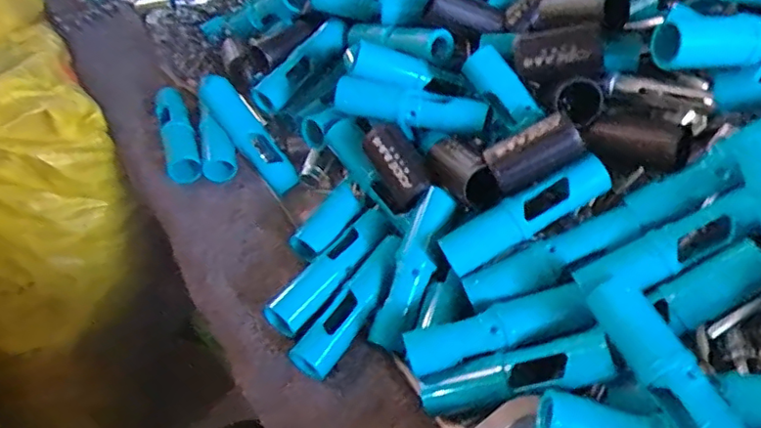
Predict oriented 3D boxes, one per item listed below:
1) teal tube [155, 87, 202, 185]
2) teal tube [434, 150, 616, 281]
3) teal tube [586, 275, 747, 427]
[{"bbox_3d":[-0.198,-0.081,0.563,0.033,0.037,0.119,-19,51,-11],"label":"teal tube"},{"bbox_3d":[0.098,0.001,0.396,0.119,0.023,0.025,-31,50,8],"label":"teal tube"},{"bbox_3d":[0.154,0.089,0.309,0.028,0.026,0.117,-19,51,-12],"label":"teal tube"}]

